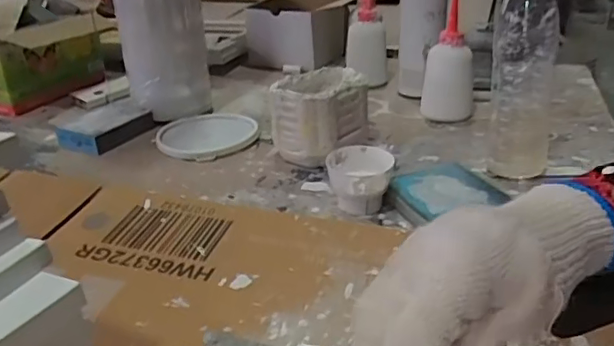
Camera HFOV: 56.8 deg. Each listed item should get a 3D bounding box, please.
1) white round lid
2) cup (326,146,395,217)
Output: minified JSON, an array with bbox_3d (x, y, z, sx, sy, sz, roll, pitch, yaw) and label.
[{"bbox_3d":[-0.125,-0.047,0.712,0.121,0.011,0.123,-2,27,-1],"label":"white round lid"},{"bbox_3d":[0.050,0.008,0.549,0.061,0.047,0.066,-1,27,1],"label":"cup"}]

